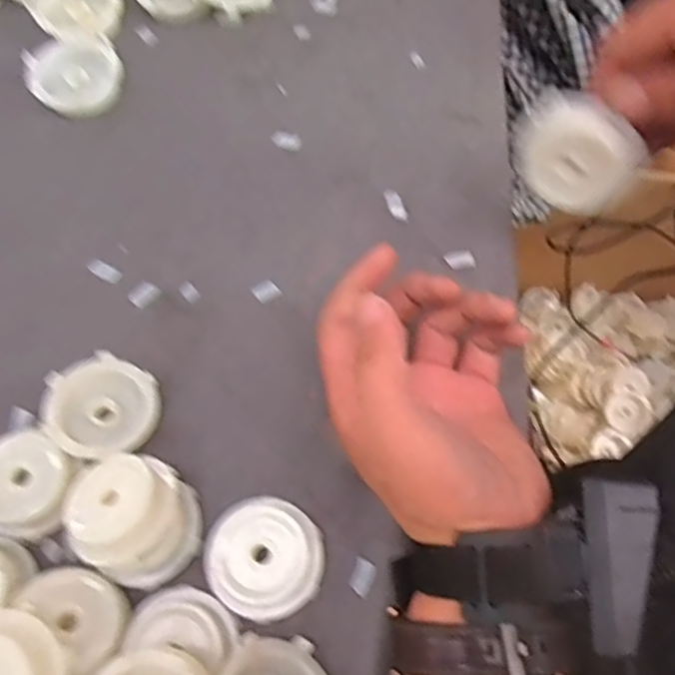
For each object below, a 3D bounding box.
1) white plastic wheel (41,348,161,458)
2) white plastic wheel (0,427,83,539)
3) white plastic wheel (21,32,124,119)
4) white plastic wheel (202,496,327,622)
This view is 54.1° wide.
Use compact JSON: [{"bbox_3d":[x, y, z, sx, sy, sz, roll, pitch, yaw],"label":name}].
[{"bbox_3d":[-0.121,0.037,0.344,0.057,0.020,0.052,0,66,1],"label":"white plastic wheel"},{"bbox_3d":[-0.158,0.071,0.328,0.050,0.016,0.049,0,66,1],"label":"white plastic wheel"},{"bbox_3d":[-0.175,-0.178,0.437,0.058,0.018,0.065,-22,67,-9],"label":"white plastic wheel"},{"bbox_3d":[-0.036,0.104,0.315,0.057,0.018,0.053,0,66,1],"label":"white plastic wheel"}]

